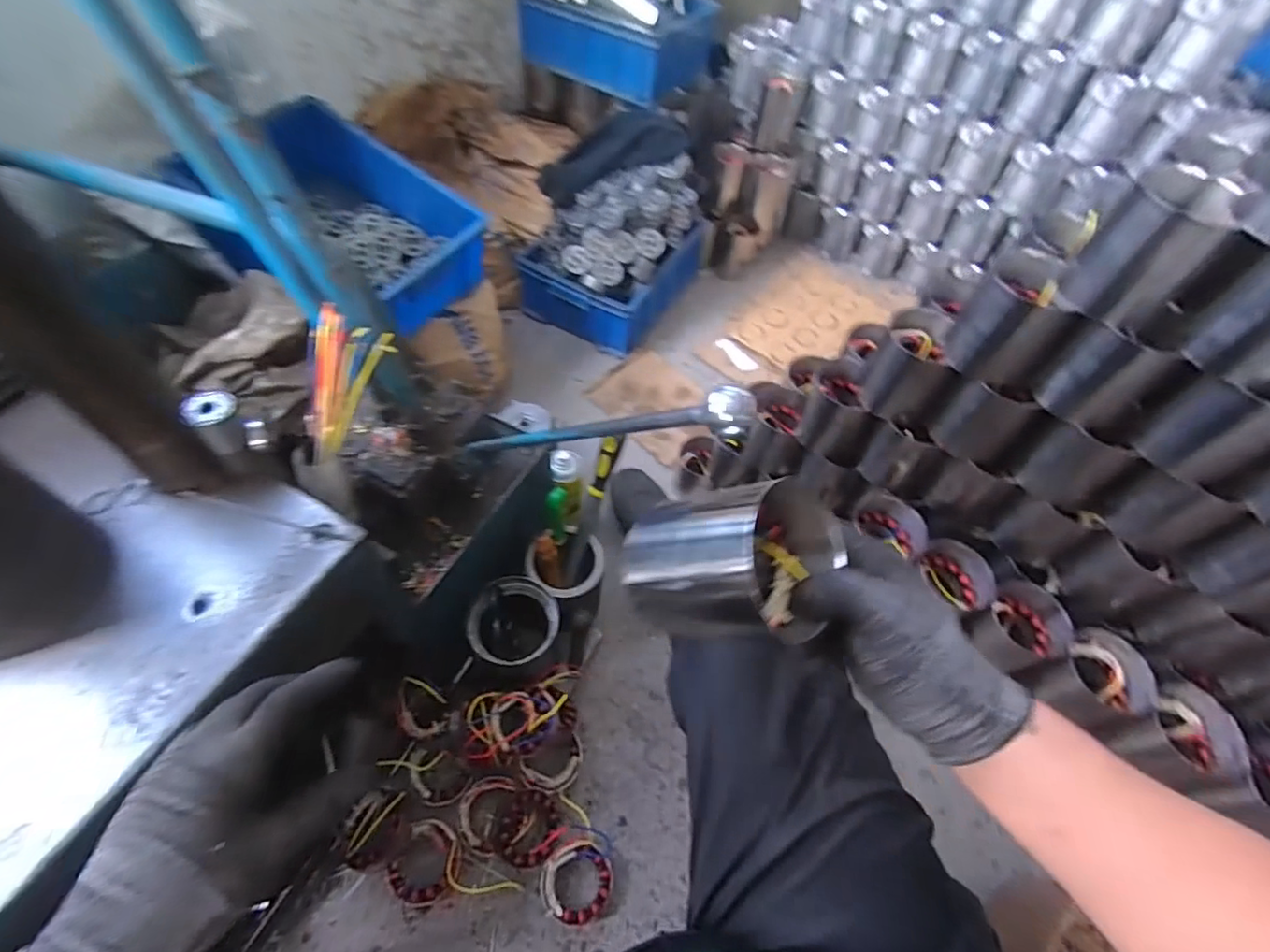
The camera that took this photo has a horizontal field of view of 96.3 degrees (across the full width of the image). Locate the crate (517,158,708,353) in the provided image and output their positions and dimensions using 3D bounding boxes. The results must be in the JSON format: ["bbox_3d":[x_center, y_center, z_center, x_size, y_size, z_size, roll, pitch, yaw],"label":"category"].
[{"bbox_3d":[-0.039,-0.523,1.255,0.273,0.321,0.376,30,58,15],"label":"crate"}]

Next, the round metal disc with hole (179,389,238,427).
[{"bbox_3d":[-0.368,-0.059,0.491,0.031,0.009,0.042,38,48,-10],"label":"round metal disc with hole"}]

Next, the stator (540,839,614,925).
[{"bbox_3d":[-0.072,0.513,0.718,0.087,0.036,0.084,2,55,-3],"label":"stator"}]

